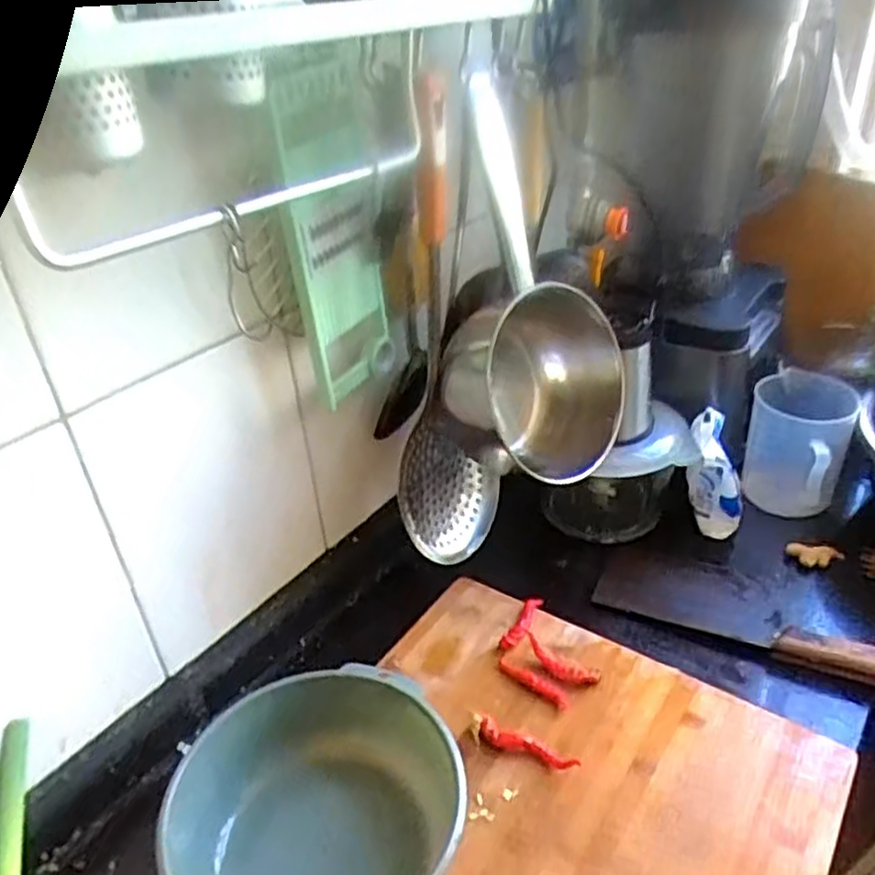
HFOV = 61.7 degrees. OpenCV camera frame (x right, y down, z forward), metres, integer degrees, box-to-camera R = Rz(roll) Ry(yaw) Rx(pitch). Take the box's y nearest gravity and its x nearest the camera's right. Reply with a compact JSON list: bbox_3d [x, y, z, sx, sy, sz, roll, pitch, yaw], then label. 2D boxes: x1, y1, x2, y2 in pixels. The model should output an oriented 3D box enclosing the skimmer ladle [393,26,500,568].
[{"bbox_3d":[0.004,-0.083,0.643,0.082,0.439,0.117,1,33,7],"label":"skimmer ladle"}]

